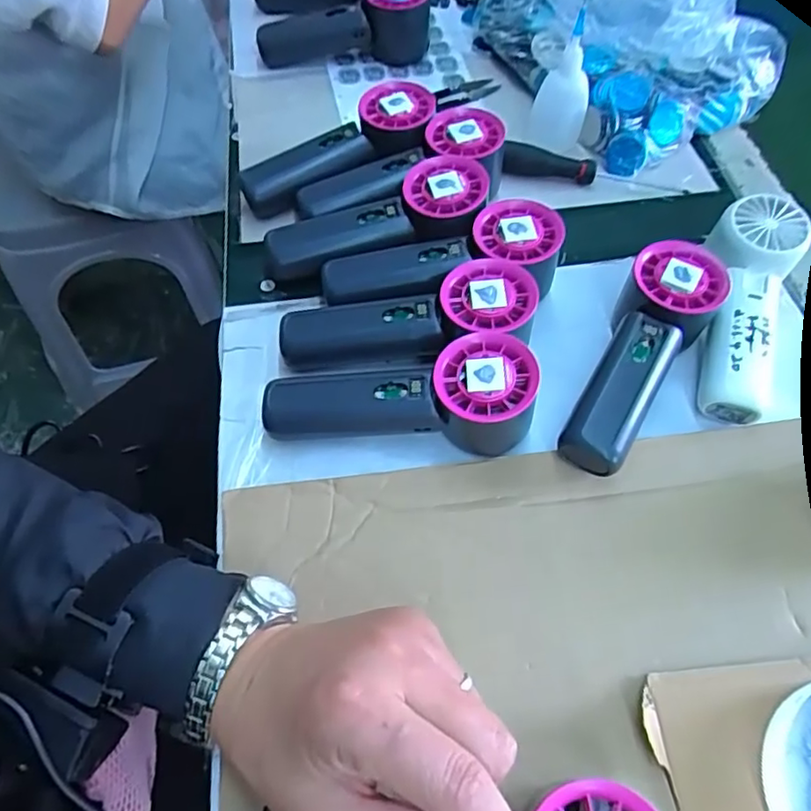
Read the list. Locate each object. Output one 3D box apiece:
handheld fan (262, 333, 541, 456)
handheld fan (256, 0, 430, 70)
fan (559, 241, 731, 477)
[{"bbox_3d":[-0.004,0.000,0.350,0.154,0.052,0.056,-7,60,-4],"label":"handheld fan"},{"bbox_3d":[-0.056,-0.349,0.553,0.154,0.054,0.049,3,59,-1],"label":"handheld fan"},{"bbox_3d":[0.140,-0.030,0.370,0.052,0.049,0.156,30,64,17],"label":"fan"}]

